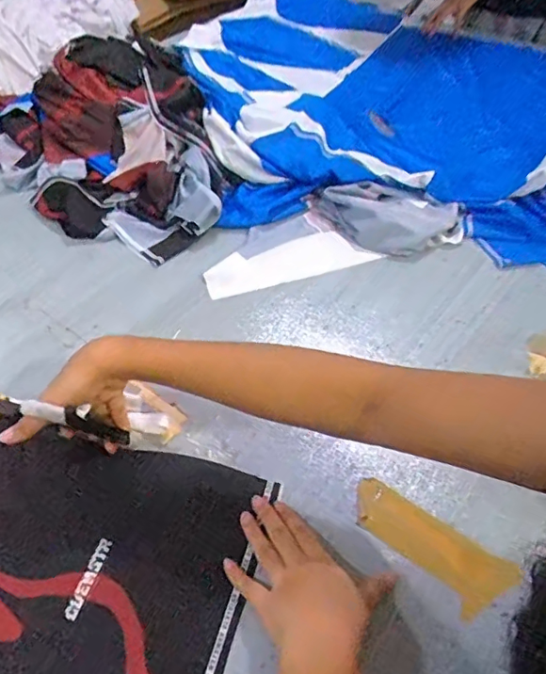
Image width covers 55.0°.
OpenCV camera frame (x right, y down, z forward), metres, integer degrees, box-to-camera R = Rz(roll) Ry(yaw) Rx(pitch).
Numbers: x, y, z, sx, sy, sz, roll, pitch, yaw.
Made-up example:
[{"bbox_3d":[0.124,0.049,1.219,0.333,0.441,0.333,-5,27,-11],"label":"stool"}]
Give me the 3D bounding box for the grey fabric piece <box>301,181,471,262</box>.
[{"bbox_3d":[0.149,-0.168,0.731,0.221,0.035,0.116,18,51,16],"label":"grey fabric piece"}]

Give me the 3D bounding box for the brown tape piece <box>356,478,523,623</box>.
[{"bbox_3d":[0.130,0.176,0.447,0.139,0.007,0.057,29,55,25],"label":"brown tape piece"}]

